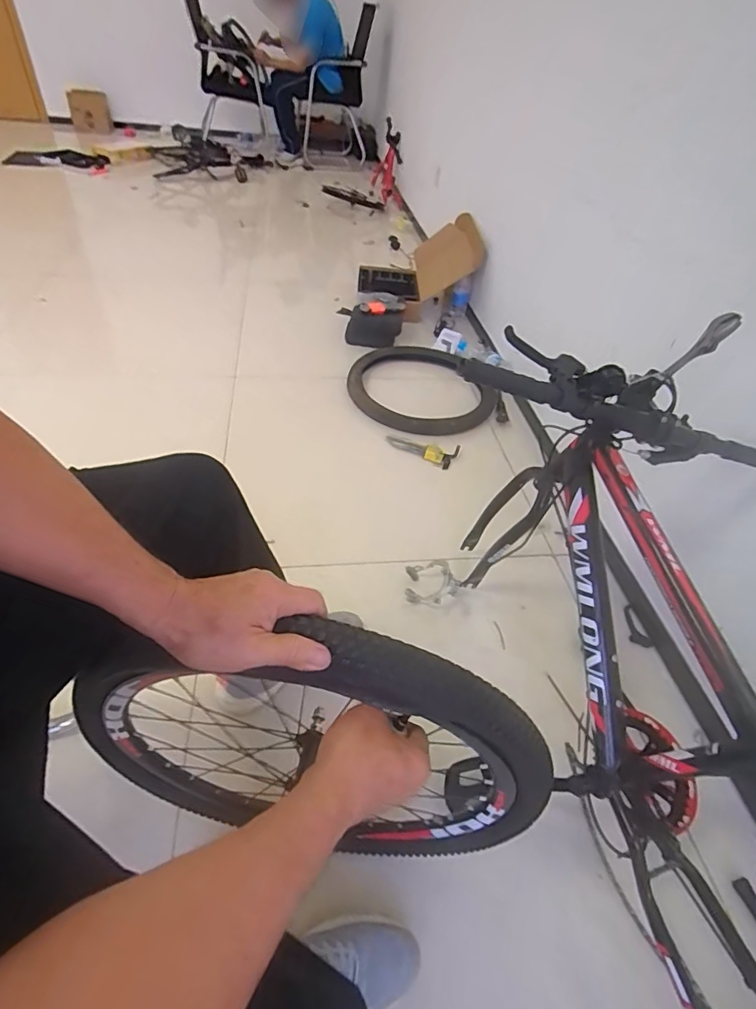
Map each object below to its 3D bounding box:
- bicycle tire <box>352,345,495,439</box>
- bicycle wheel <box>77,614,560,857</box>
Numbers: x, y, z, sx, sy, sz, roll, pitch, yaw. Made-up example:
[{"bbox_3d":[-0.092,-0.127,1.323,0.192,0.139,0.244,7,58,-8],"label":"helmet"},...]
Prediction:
[{"bbox_3d":[0.153,-0.386,1.651,0.473,0.082,0.474,4,44,-4],"label":"bicycle tire"},{"bbox_3d":[-0.074,0.283,0.554,0.494,0.491,0.061,9,44,1],"label":"bicycle wheel"}]

